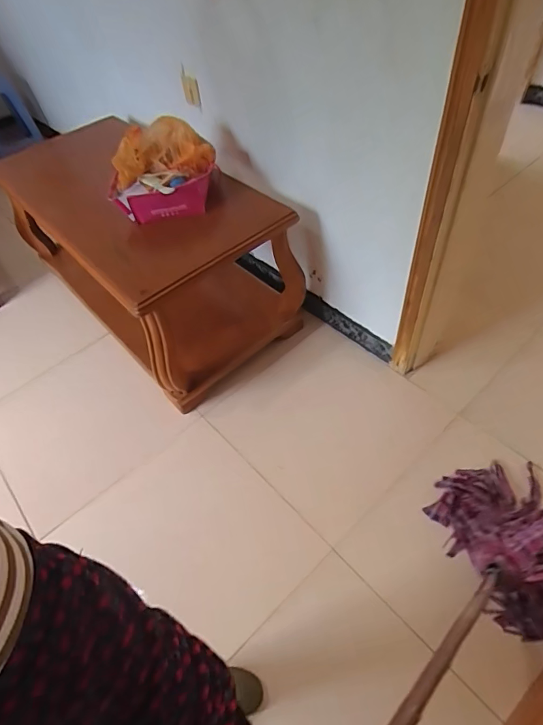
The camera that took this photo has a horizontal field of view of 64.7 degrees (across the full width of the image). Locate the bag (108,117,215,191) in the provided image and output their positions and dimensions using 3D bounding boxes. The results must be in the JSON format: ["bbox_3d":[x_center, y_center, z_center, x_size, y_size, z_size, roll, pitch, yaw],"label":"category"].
[{"bbox_3d":[-0.334,-0.652,1.336,0.295,0.128,0.198,8,53,14],"label":"bag"}]

